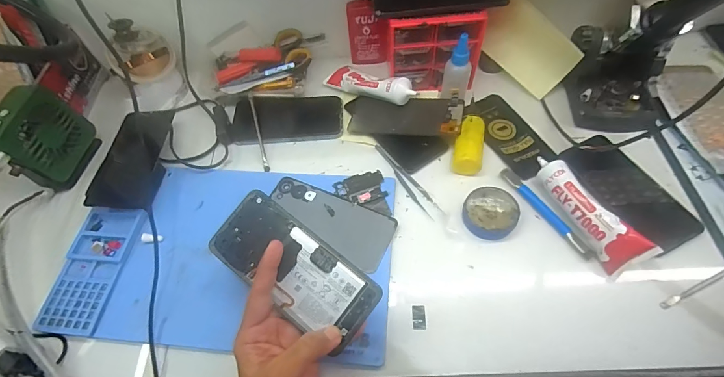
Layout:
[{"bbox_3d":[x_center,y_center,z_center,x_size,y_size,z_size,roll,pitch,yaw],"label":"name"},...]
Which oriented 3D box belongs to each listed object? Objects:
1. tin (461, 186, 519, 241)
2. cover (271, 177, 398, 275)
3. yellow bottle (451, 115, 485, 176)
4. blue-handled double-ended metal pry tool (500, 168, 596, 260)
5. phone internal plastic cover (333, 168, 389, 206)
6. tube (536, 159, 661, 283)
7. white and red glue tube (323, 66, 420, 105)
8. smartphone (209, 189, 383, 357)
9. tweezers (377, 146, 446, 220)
[{"bbox_3d":[0.154,0.027,0.441,0.061,0.018,0.066,-1,59,2],"label":"tin"},{"bbox_3d":[-0.042,0.038,0.446,0.160,0.008,0.071,21,59,14],"label":"cover"},{"bbox_3d":[0.139,-0.054,0.485,0.036,0.034,0.079,10,59,8],"label":"yellow bottle"},{"bbox_3d":[0.216,0.027,0.439,0.016,0.009,0.138,-26,61,-13],"label":"blue-handled double-ended metal pry tool"},{"bbox_3d":[-0.002,0.000,0.471,0.062,0.004,0.042,-15,59,-7],"label":"phone internal plastic cover"},{"bbox_3d":[0.251,0.023,0.417,0.027,0.053,0.147,-6,54,-38],"label":"tube"},{"bbox_3d":[0.011,-0.152,0.540,0.153,0.033,0.037,24,61,38],"label":"white and red glue tube"},{"bbox_3d":[-0.065,0.075,0.352,0.164,0.007,0.073,36,83,12],"label":"smartphone"},{"bbox_3d":[0.056,-0.013,0.480,0.021,0.004,0.130,-30,62,-15],"label":"tweezers"}]

